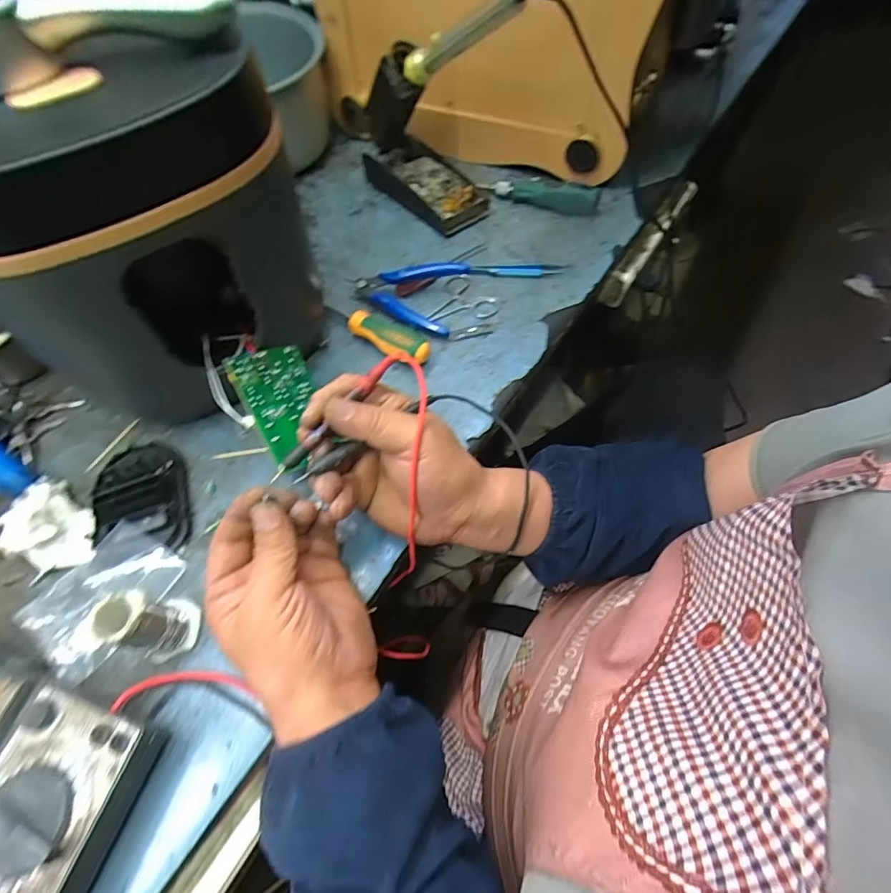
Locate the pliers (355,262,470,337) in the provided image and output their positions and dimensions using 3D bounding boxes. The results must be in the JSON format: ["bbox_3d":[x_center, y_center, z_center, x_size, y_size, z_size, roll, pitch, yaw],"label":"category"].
[{"bbox_3d":[-0.038,-0.158,0.465,0.106,0.030,0.086,14,61,10],"label":"pliers"}]

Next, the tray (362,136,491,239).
[{"bbox_3d":[-0.023,-0.317,0.553,0.085,0.029,0.155,-34,64,-17],"label":"tray"}]

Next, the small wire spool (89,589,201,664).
[{"bbox_3d":[-0.190,0.114,0.297,0.033,0.060,0.039,10,60,7],"label":"small wire spool"}]

